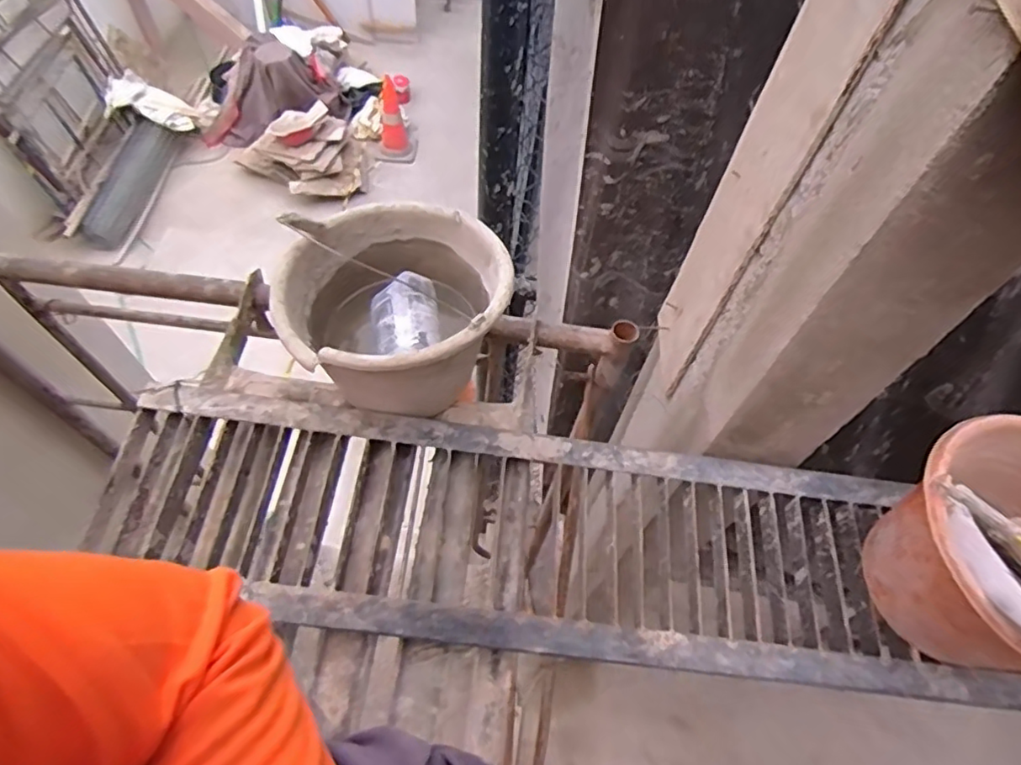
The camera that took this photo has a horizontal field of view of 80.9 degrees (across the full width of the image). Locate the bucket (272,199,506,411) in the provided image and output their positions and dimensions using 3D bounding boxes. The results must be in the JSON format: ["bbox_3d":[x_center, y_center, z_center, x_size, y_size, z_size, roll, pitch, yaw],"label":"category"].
[{"bbox_3d":[-0.146,-0.089,0.806,0.270,0.187,0.262,2,58,-3],"label":"bucket"}]

